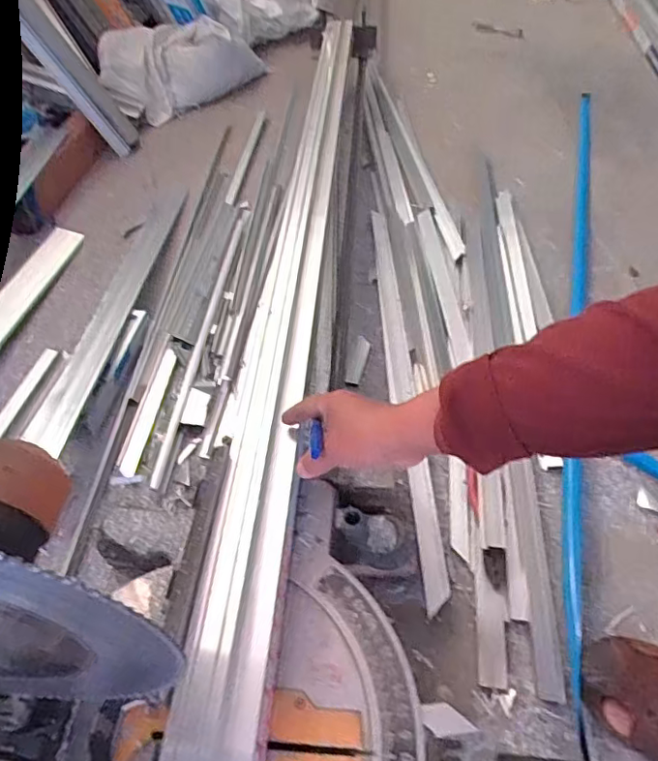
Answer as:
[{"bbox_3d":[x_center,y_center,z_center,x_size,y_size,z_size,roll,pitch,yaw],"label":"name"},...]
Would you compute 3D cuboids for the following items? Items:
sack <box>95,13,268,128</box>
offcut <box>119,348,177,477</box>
[{"bbox_3d":[-0.408,-0.891,1.574,0.478,0.150,0.229,-31,54,-21],"label":"sack"},{"bbox_3d":[-0.265,0.043,0.831,0.026,0.015,0.231,2,49,5],"label":"offcut"}]

